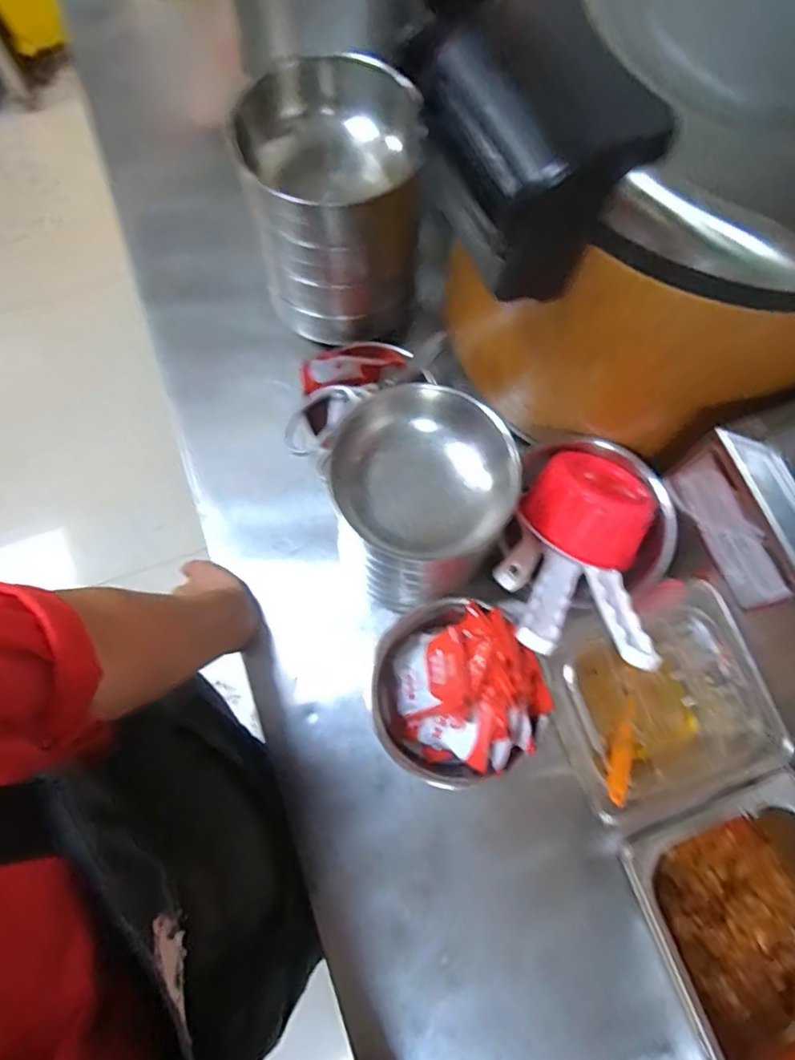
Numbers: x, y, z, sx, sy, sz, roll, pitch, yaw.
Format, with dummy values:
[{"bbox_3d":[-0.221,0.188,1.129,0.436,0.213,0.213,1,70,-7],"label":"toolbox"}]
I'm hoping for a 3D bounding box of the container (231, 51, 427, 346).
[{"bbox_3d":[-0.064,-0.310,0.615,0.148,0.178,0.161,-10,72,-5],"label":"container"}]

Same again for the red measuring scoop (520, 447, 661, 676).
[{"bbox_3d":[0.179,0.020,0.536,0.110,0.055,0.209,-9,58,-5],"label":"red measuring scoop"}]

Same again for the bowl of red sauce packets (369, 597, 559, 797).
[{"bbox_3d":[0.048,0.146,0.565,0.140,0.103,0.150,1,72,-2],"label":"bowl of red sauce packets"}]

